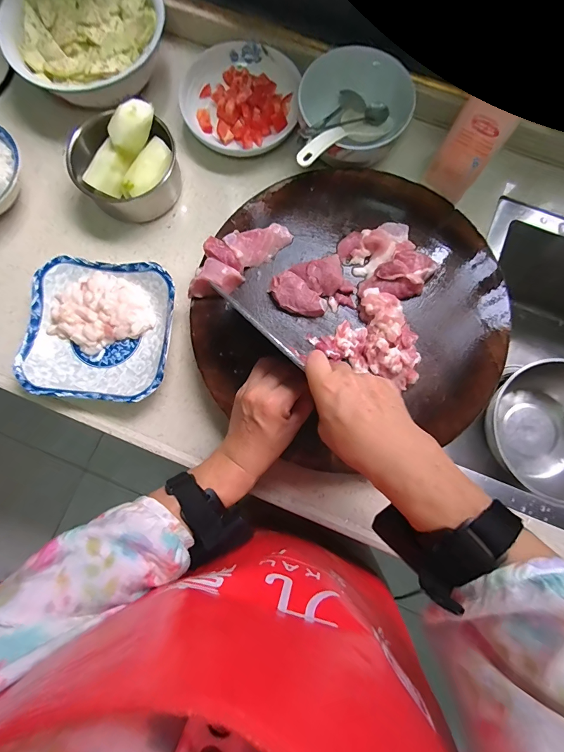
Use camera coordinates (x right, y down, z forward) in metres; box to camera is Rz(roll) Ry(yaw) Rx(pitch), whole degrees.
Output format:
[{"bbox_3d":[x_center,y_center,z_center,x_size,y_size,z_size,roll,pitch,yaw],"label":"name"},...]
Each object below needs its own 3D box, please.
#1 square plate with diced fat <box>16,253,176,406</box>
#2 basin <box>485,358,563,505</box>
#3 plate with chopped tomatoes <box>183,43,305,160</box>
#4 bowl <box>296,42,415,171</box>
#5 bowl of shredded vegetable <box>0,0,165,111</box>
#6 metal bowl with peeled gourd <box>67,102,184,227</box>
[{"bbox_3d":[-0.229,-0.057,0.456,0.175,0.042,0.175,6,80,1],"label":"square plate with diced fat"},{"bbox_3d":[0.458,0.087,0.607,0.220,0.102,0.208,0,80,0],"label":"basin"},{"bbox_3d":[-0.059,-0.405,0.521,0.159,0.033,0.163,0,80,0],"label":"plate with chopped tomatoes"},{"bbox_3d":[0.096,-0.352,0.479,0.144,0.066,0.139,0,80,0],"label":"bowl"},{"bbox_3d":[-0.271,-0.480,0.505,0.214,0.072,0.186,-38,82,-7],"label":"bowl of shredded vegetable"},{"bbox_3d":[-0.206,-0.282,0.474,0.131,0.081,0.121,0,80,0],"label":"metal bowl with peeled gourd"}]

